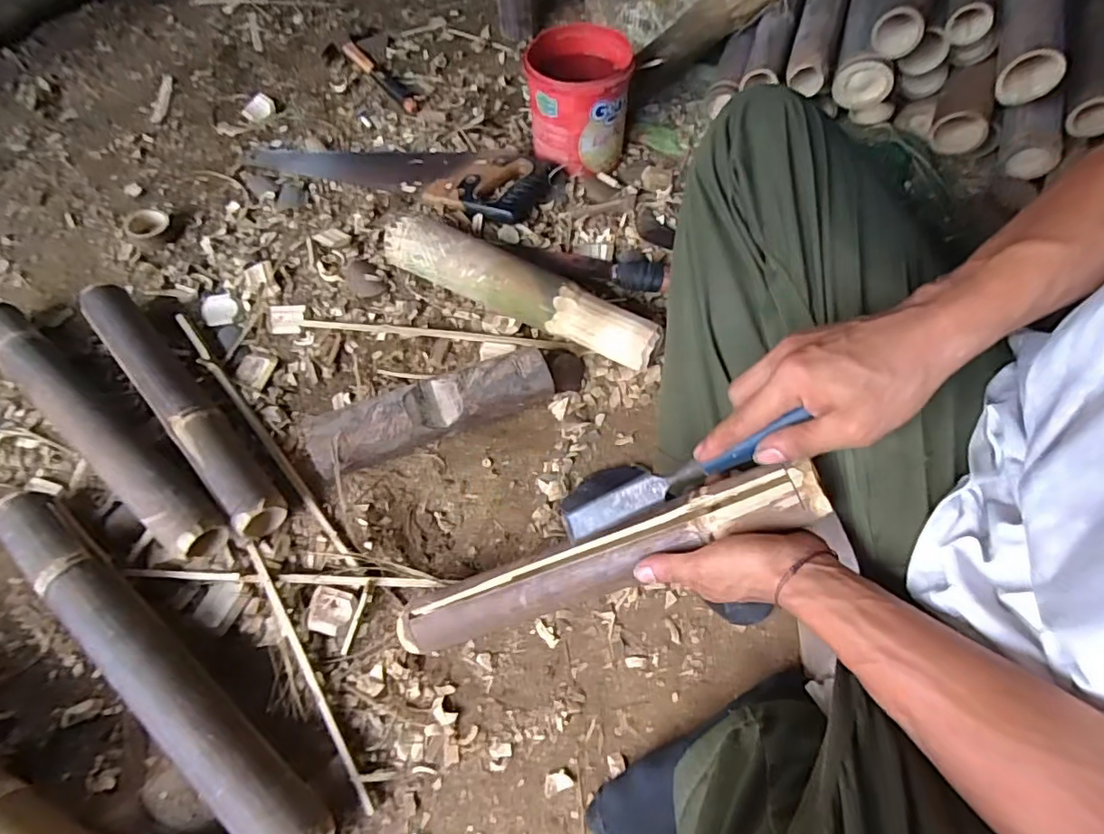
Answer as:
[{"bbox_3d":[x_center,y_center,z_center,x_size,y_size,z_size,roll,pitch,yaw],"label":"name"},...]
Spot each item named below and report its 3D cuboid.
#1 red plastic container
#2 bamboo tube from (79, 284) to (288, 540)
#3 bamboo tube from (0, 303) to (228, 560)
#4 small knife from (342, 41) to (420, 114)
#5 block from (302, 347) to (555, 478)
[{"bbox_3d":[0.035,-0.436,0.796,0.138,0.141,0.153,3,64,0],"label":"red plastic container"},{"bbox_3d":[-0.424,-0.017,0.649,0.057,0.062,0.387,-38,70,-18],"label":"bamboo tube"},{"bbox_3d":[-0.514,0.010,0.631,0.440,0.071,0.065,35,68,15],"label":"bamboo tube"},{"bbox_3d":[-0.293,-0.583,0.964,0.028,0.012,0.233,-35,69,-17],"label":"small knife"},{"bbox_3d":[-0.134,-0.006,0.648,0.274,0.060,0.070,-19,66,-11],"label":"block"}]

